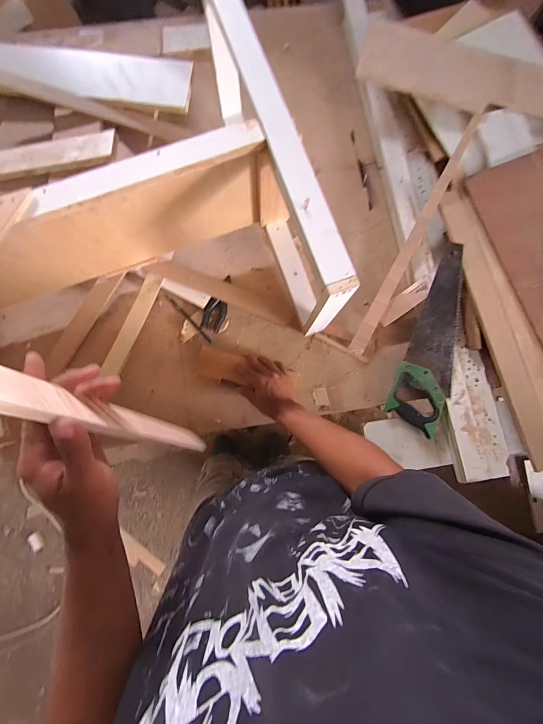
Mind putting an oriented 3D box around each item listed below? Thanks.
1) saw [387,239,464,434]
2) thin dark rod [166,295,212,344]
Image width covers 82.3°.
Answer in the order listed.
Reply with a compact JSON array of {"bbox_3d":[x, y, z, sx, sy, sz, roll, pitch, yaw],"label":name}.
[{"bbox_3d":[0.391,-0.059,0.727,0.120,0.056,0.443,21,79,2],"label":"saw"},{"bbox_3d":[-0.202,-0.107,0.756,0.011,0.007,0.164,-43,83,-9],"label":"thin dark rod"}]

